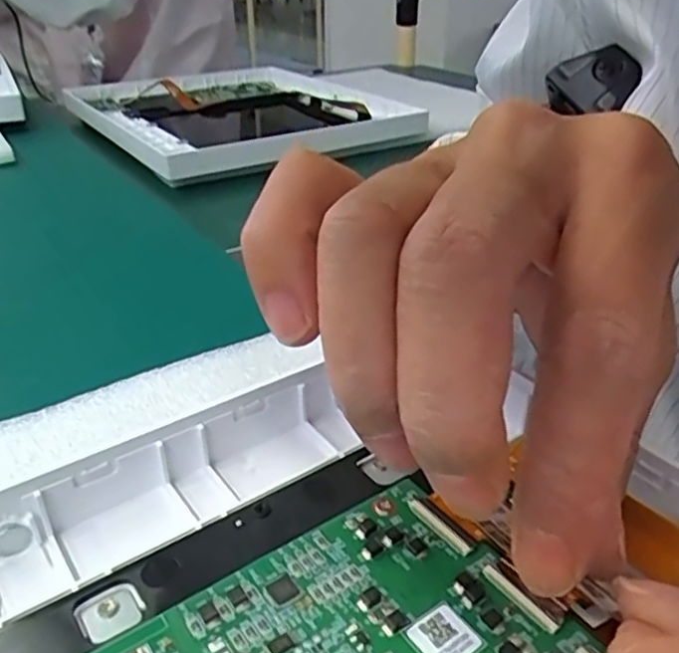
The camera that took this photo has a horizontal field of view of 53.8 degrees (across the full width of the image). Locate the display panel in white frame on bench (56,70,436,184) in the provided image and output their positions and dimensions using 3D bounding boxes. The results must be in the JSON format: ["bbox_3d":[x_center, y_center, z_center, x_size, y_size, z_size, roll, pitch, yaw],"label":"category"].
[{"bbox_3d":[-0.100,-0.208,0.669,0.270,0.031,0.319,-18,34,-28],"label":"display panel in white frame on bench"}]

